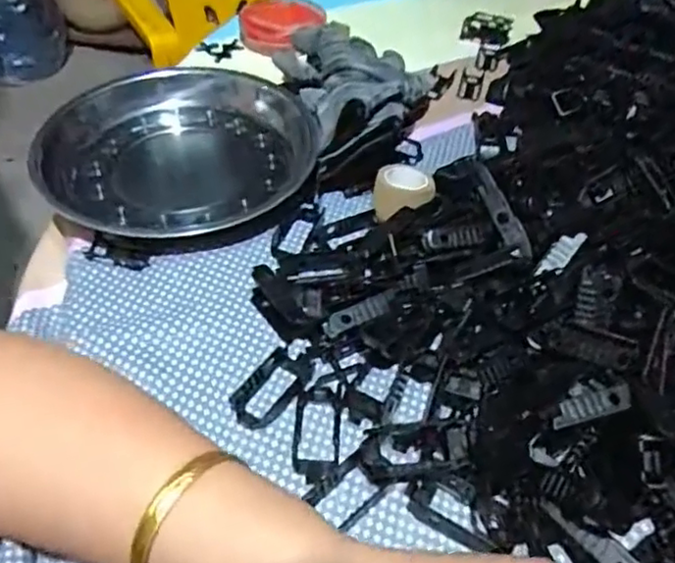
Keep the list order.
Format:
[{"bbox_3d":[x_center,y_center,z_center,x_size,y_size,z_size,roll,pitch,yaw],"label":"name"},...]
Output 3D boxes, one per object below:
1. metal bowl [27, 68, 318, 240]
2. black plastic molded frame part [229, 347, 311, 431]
[{"bbox_3d":[-0.108,-0.092,0.441,0.179,0.031,0.183,1,46,-1],"label":"metal bowl"},{"bbox_3d":[-0.033,0.053,0.331,0.027,0.006,0.049,25,50,21],"label":"black plastic molded frame part"}]

